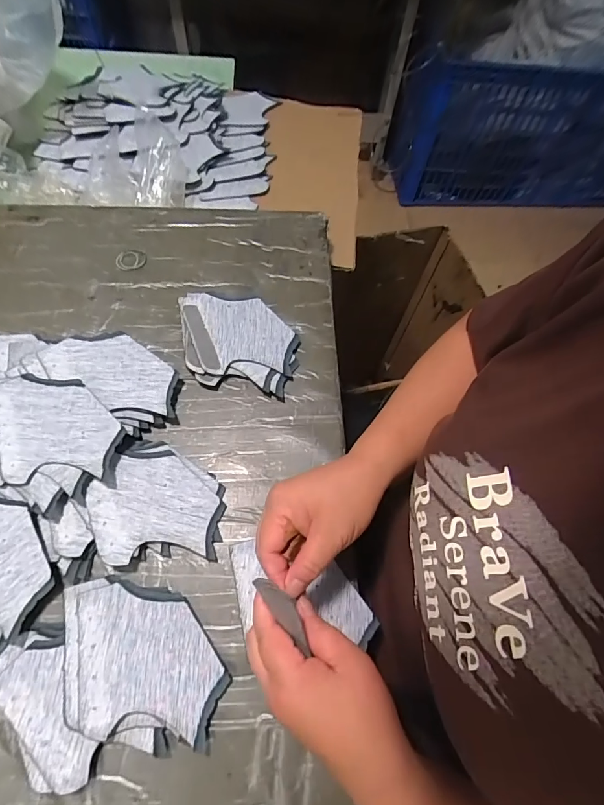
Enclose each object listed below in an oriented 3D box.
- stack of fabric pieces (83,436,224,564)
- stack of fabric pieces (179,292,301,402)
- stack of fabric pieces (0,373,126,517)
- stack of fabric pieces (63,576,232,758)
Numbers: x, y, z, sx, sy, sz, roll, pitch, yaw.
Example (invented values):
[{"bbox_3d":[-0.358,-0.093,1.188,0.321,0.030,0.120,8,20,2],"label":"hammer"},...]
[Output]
[{"bbox_3d":[-0.138,0.092,0.399,0.118,0.018,0.111,-5,65,-4],"label":"stack of fabric pieces"},{"bbox_3d":[-0.074,-0.067,0.473,0.136,0.017,0.110,10,65,2],"label":"stack of fabric pieces"},{"bbox_3d":[-0.248,0.036,0.403,0.136,0.024,0.116,19,66,6],"label":"stack of fabric pieces"},{"bbox_3d":[-0.135,0.212,0.343,0.144,0.014,0.105,15,65,5],"label":"stack of fabric pieces"}]

